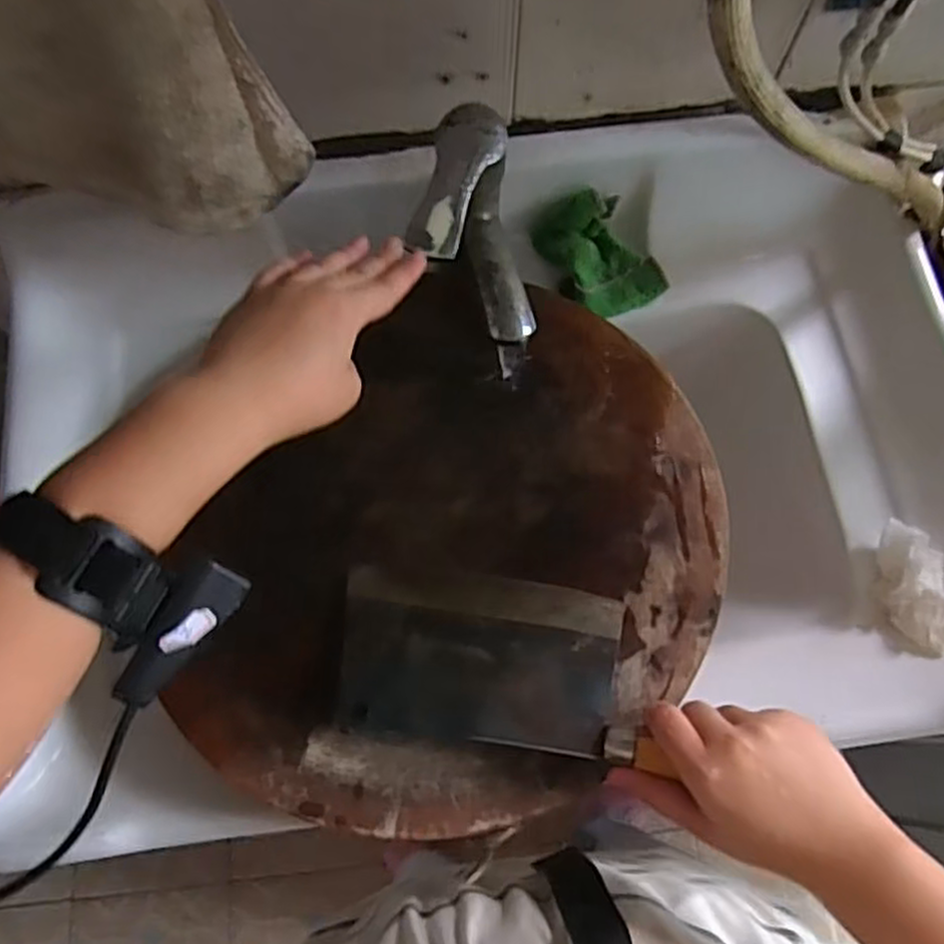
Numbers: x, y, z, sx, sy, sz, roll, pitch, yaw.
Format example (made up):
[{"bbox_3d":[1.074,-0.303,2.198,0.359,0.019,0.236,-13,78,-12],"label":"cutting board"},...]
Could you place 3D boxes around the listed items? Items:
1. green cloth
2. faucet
[{"bbox_3d":[0.105,-0.176,0.596,0.082,0.053,0.085,-21,71,-5],"label":"green cloth"},{"bbox_3d":[-0.003,-0.144,0.498,0.070,0.136,0.122,-11,71,-2],"label":"faucet"}]

